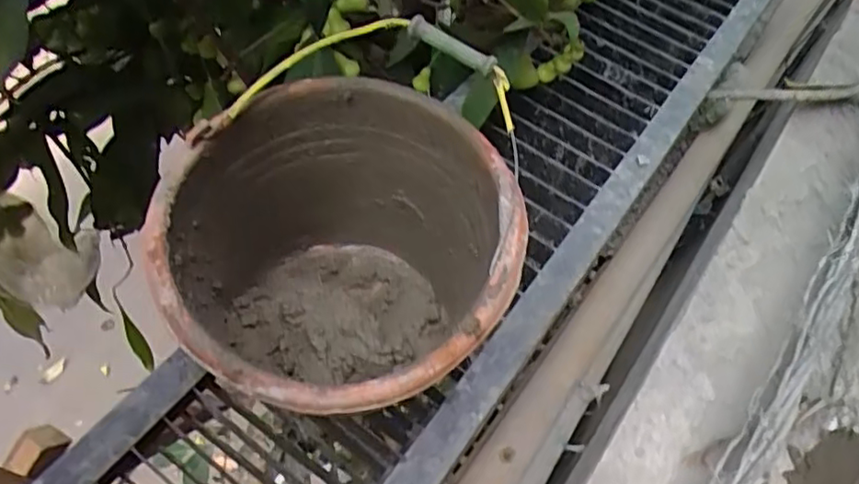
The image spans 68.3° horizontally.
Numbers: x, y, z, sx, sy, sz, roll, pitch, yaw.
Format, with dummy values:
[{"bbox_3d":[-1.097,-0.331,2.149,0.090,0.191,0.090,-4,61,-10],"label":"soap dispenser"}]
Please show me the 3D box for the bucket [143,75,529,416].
[{"bbox_3d":[-0.064,0.028,0.542,0.251,0.203,0.280,22,58,10],"label":"bucket"}]

